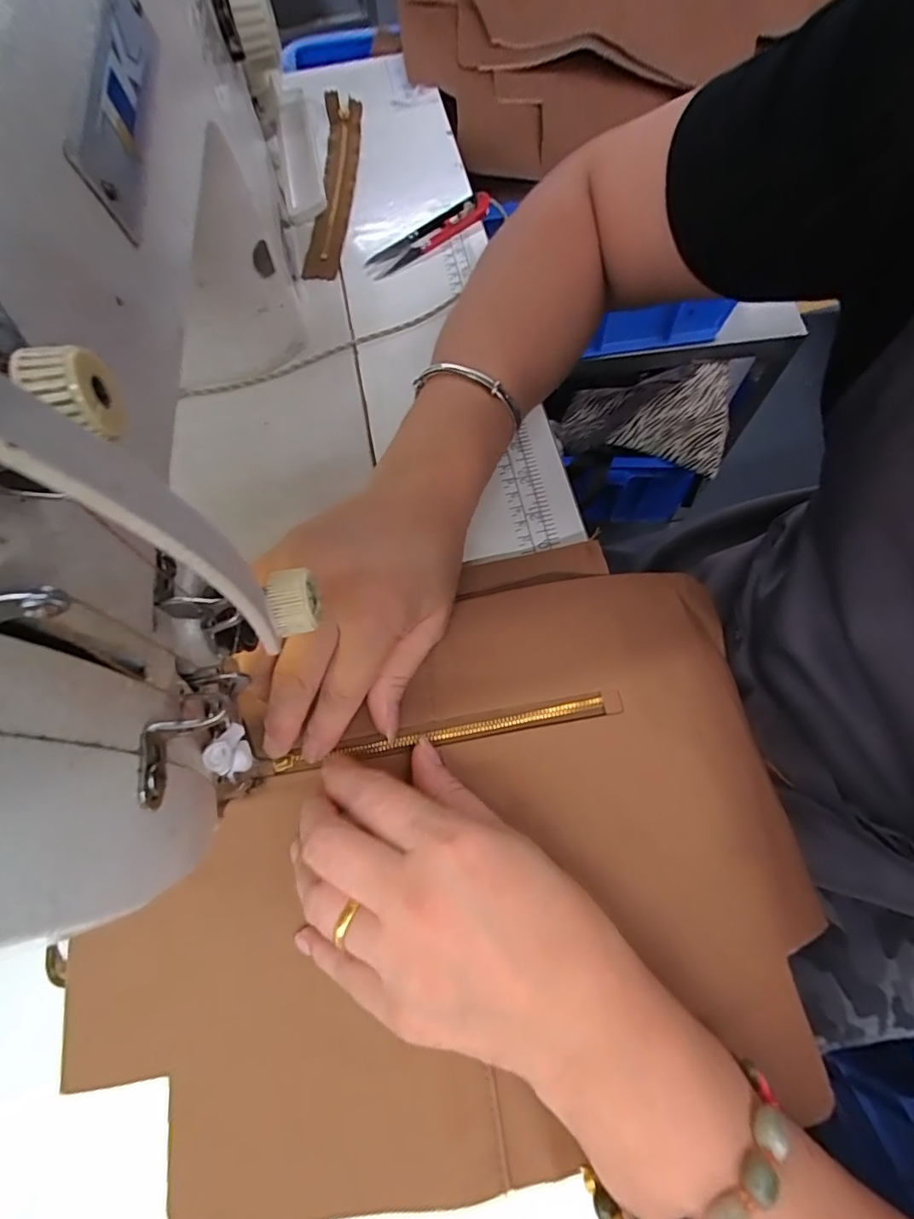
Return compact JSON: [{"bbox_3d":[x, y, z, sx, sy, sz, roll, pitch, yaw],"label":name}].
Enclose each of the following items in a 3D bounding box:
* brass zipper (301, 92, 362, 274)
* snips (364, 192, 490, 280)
[{"bbox_3d":[-0.098,-0.344,0.429,0.029,0.011,0.209,0,69,2],"label":"brass zipper"},{"bbox_3d":[-0.021,-0.282,0.401,0.104,0.014,0.020,-33,71,-10],"label":"snips"}]

